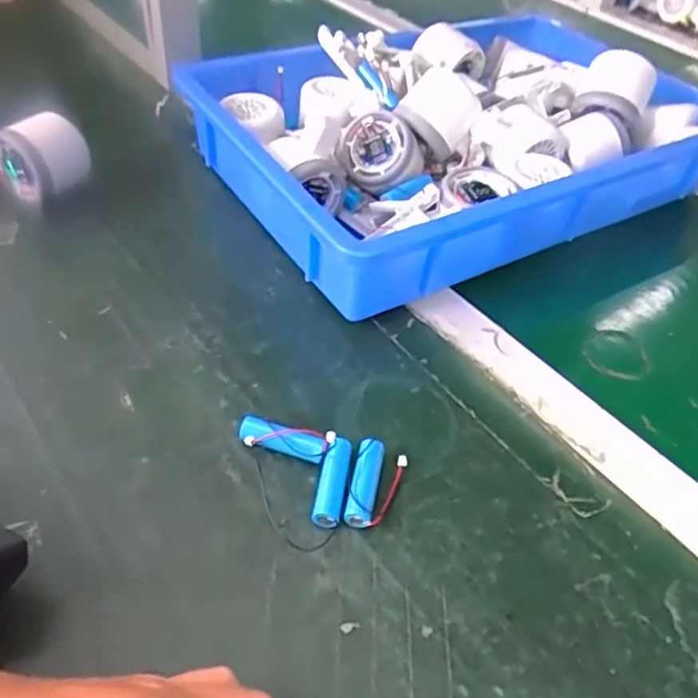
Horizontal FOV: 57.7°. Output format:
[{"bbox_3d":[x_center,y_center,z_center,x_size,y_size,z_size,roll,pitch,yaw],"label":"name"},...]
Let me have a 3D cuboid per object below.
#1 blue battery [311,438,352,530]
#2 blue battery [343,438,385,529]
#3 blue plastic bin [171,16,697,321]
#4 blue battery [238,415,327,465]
[{"bbox_3d":[-0.009,0.071,0.341,0.016,0.015,0.047,8,46,3],"label":"blue battery"},{"bbox_3d":[0.008,0.072,0.344,0.015,0.014,0.050,11,46,5],"label":"blue battery"},{"bbox_3d":[0.098,-0.187,0.553,0.409,0.095,0.282,-23,52,-25],"label":"blue plastic bin"},{"bbox_3d":[-0.037,0.052,0.356,0.049,0.016,0.014,15,46,9],"label":"blue battery"}]

